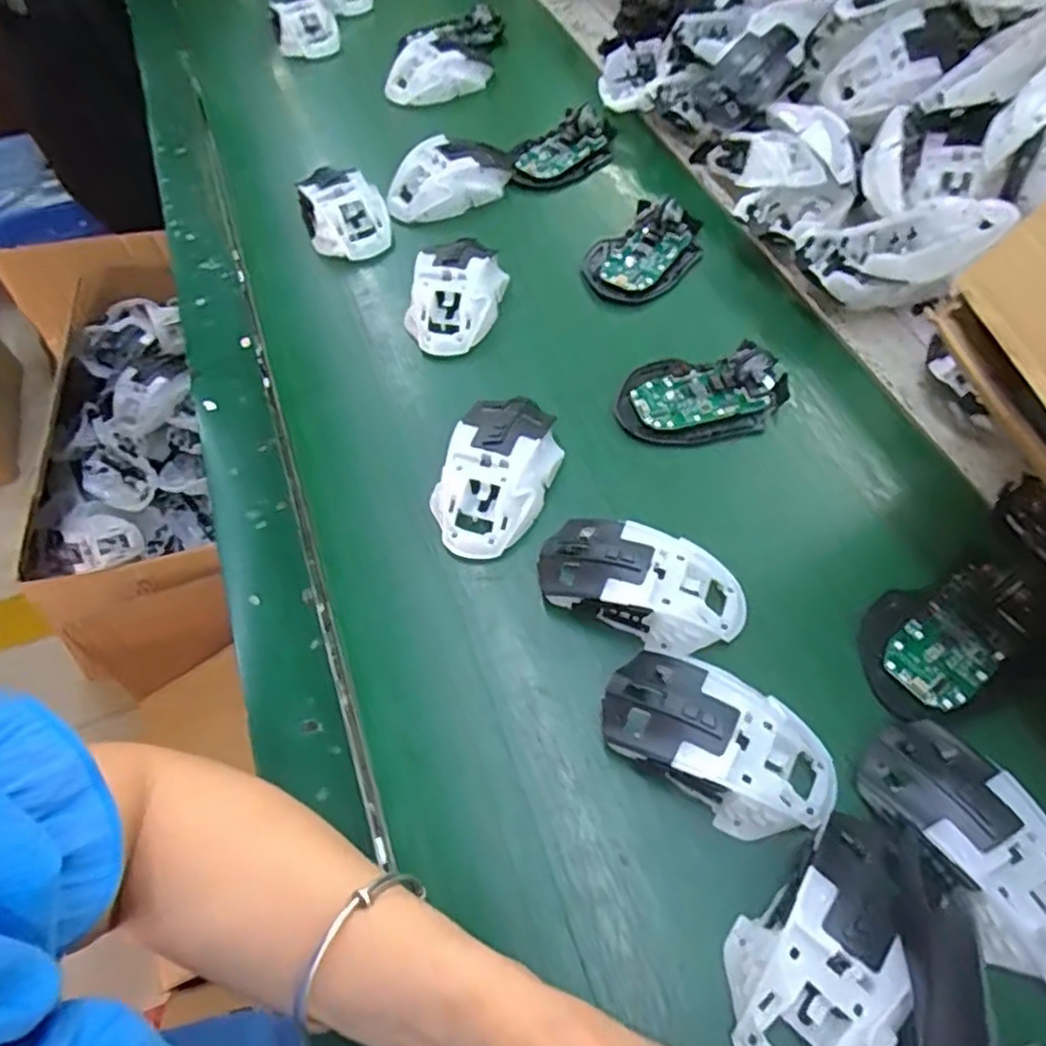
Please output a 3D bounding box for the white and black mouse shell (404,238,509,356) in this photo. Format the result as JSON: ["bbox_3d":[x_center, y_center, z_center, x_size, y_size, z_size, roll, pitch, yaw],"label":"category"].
[{"bbox_3d":[-0.051,-0.174,0.524,0.064,0.037,0.095,17,62,13],"label":"white and black mouse shell"}]

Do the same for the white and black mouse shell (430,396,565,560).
[{"bbox_3d":[-0.016,-0.035,0.438,0.065,0.034,0.113,20,63,15],"label":"white and black mouse shell"}]

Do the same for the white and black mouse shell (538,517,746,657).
[{"bbox_3d":[0.066,0.033,0.392,0.114,0.036,0.057,18,62,14],"label":"white and black mouse shell"}]

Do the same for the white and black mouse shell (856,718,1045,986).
[{"bbox_3d":[0.210,0.147,0.317,0.057,0.031,0.115,-24,61,-11],"label":"white and black mouse shell"}]

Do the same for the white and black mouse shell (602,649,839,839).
[{"bbox_3d":[0.098,0.107,0.344,0.119,0.035,0.067,26,64,17],"label":"white and black mouse shell"}]

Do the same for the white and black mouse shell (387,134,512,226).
[{"bbox_3d":[-0.064,-0.299,0.599,0.113,0.038,0.061,-28,62,-13],"label":"white and black mouse shell"}]

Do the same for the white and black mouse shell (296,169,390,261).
[{"bbox_3d":[-0.149,-0.258,0.579,0.067,0.038,0.079,-19,60,-8],"label":"white and black mouse shell"}]

